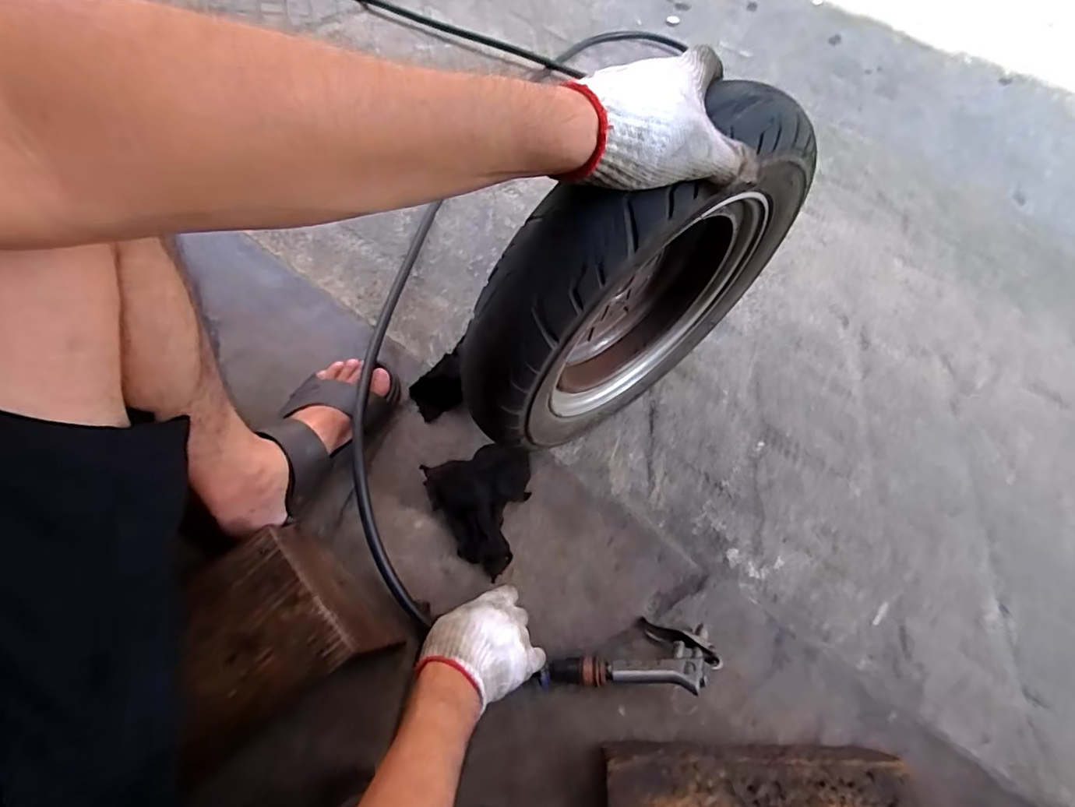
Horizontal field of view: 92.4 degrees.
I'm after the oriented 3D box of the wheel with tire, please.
[{"bbox_3d":[0.086,-0.095,0.476,0.332,0.324,0.081,-37,75,-12],"label":"wheel with tire"}]

